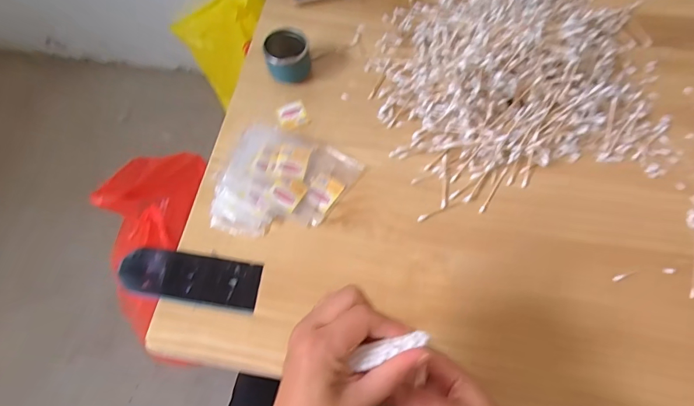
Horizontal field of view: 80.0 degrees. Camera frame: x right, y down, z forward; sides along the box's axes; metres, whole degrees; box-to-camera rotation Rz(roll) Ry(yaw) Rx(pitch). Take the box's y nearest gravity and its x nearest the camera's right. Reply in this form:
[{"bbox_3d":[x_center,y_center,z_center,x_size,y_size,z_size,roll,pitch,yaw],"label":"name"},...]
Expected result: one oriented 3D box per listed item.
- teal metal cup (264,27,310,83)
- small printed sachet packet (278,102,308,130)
[{"bbox_3d":[-0.083,-0.207,0.586,0.063,0.052,0.054,-14,67,-4],"label":"teal metal cup"},{"bbox_3d":[-0.076,-0.122,0.578,0.037,0.006,0.042,-17,66,-4],"label":"small printed sachet packet"}]

